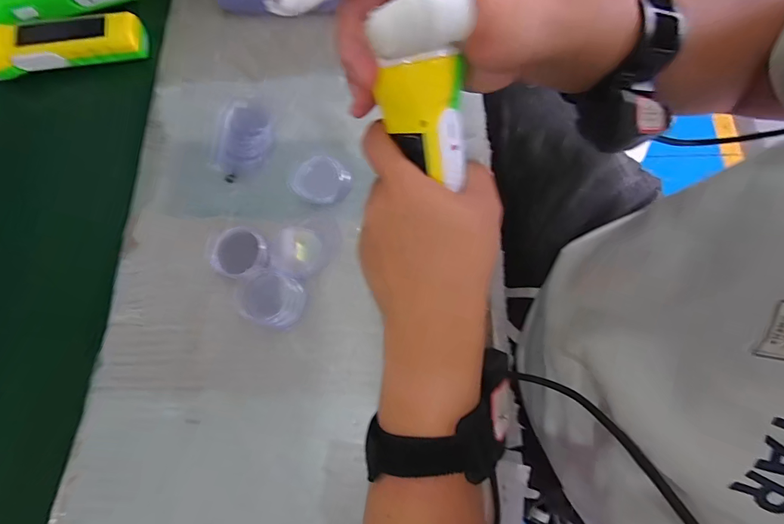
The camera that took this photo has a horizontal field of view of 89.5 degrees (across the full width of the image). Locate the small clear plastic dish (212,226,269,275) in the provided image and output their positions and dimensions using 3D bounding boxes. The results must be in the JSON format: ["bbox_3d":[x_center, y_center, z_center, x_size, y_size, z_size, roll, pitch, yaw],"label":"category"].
[{"bbox_3d":[-0.132,-0.008,0.349,0.048,0.007,0.043,8,73,1],"label":"small clear plastic dish"}]

